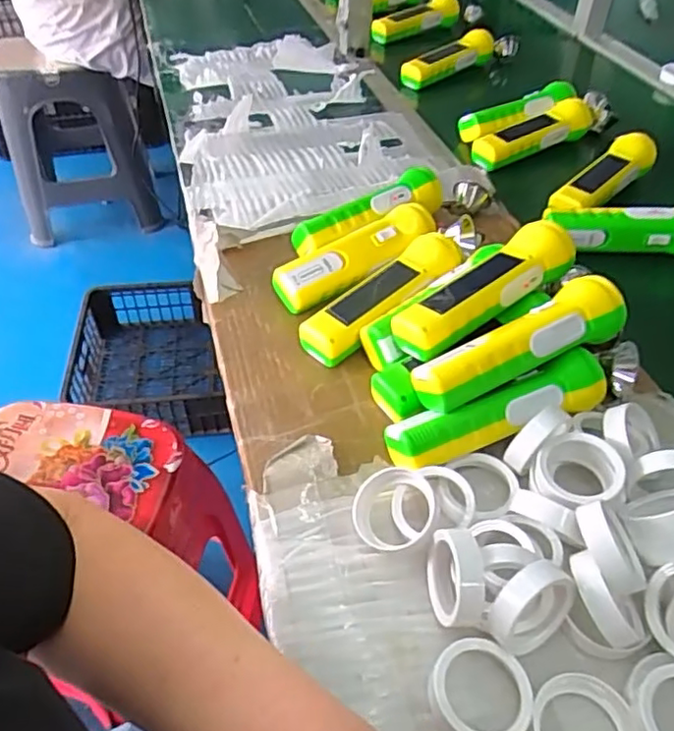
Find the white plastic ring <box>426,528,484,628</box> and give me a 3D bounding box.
[{"bbox_3d":[0.067,0.120,0.355,0.023,0.038,0.045,-2,46,-3],"label":"white plastic ring"}]

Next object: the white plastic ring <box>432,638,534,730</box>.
[{"bbox_3d":[0.076,0.171,0.327,0.050,0.016,0.049,1,45,-1],"label":"white plastic ring"}]

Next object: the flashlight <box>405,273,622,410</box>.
[{"bbox_3d":[0.128,-0.014,0.433,0.158,0.040,0.038,-26,50,-5],"label":"flashlight"}]

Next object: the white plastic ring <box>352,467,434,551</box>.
[{"bbox_3d":[0.034,0.089,0.390,0.051,0.023,0.051,-1,81,7],"label":"white plastic ring"}]

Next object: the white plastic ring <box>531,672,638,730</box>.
[{"bbox_3d":[0.124,0.184,0.316,0.047,0.017,0.052,-2,46,-4],"label":"white plastic ring"}]

